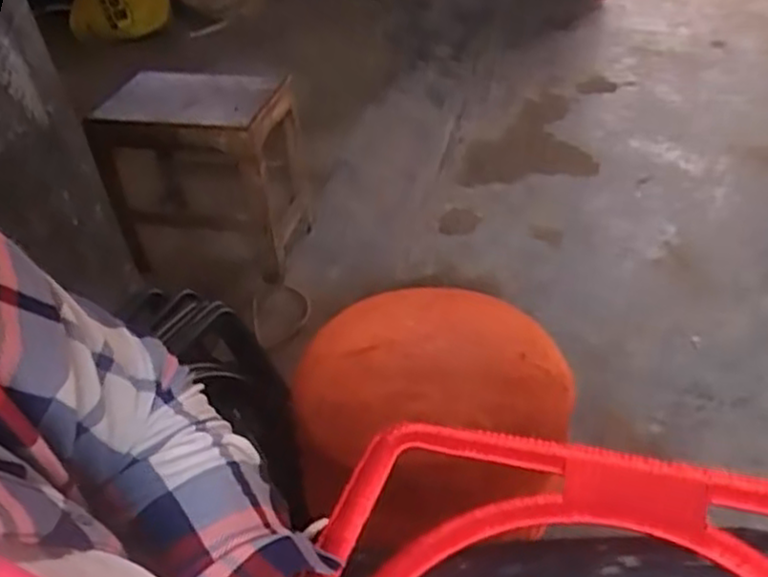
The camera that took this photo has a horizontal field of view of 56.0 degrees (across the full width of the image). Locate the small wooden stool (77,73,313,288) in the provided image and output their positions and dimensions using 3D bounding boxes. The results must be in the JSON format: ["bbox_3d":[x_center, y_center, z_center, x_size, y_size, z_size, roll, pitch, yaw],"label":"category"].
[{"bbox_3d":[-0.306,-0.186,1.273,0.308,0.318,0.215,2,40,13],"label":"small wooden stool"}]

